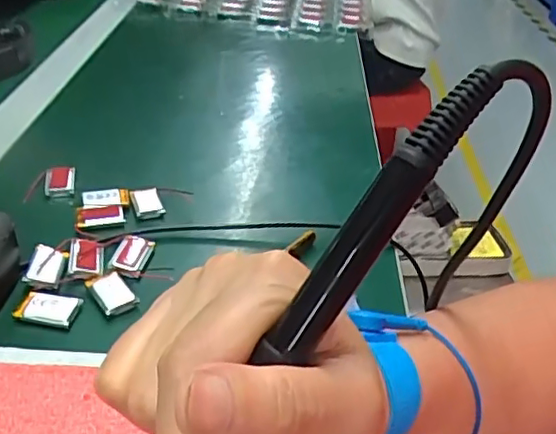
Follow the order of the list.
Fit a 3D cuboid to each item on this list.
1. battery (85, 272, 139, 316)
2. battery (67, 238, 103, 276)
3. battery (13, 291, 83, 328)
[{"bbox_3d":[-0.096,0.042,0.342,0.019,0.004,0.032,-21,43,-32],"label":"battery"},{"bbox_3d":[-0.118,0.025,0.363,0.020,0.008,0.031,-6,37,-16],"label":"battery"},{"bbox_3d":[-0.128,0.051,0.329,0.033,0.009,0.018,6,35,1],"label":"battery"}]

